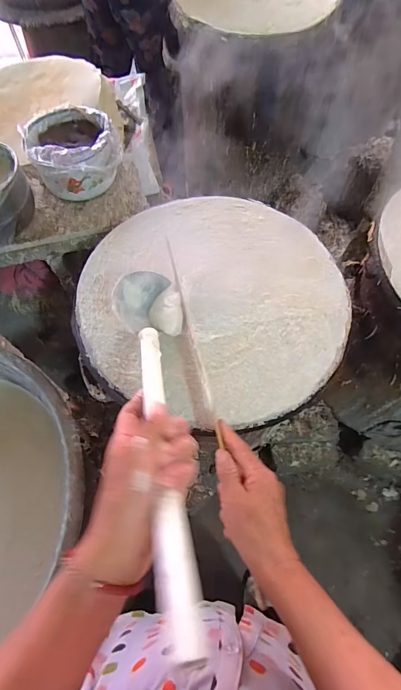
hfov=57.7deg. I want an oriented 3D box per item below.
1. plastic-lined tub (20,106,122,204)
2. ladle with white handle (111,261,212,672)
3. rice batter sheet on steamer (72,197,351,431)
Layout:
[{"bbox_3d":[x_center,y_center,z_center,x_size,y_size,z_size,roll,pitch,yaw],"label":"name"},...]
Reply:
[{"bbox_3d":[-0.218,-0.336,0.641,0.145,0.083,0.154,0,65,1],"label":"plastic-lined tub"},{"bbox_3d":[-0.043,0.055,0.349,0.081,0.051,0.385,-10,42,-4],"label":"ladle with white handle"},{"bbox_3d":[0.018,-0.079,0.510,0.368,0.040,0.351,17,67,8],"label":"rice batter sheet on steamer"}]

